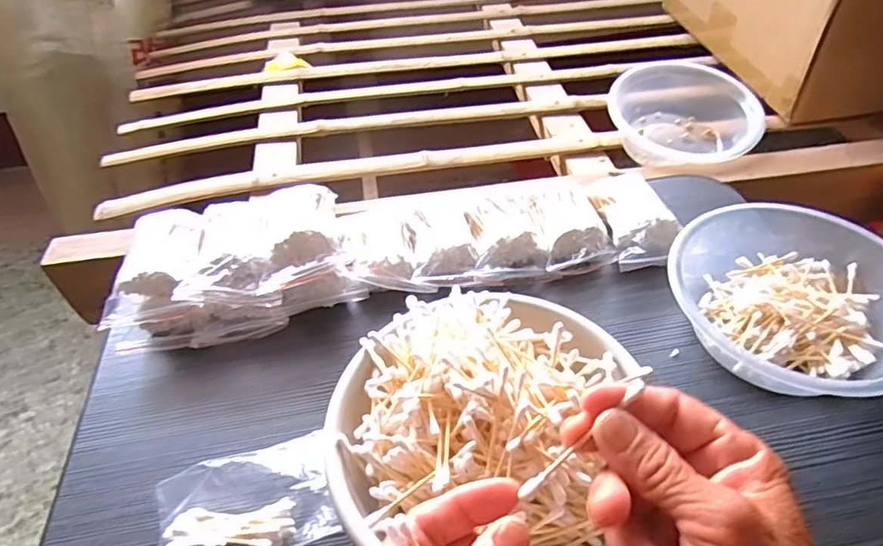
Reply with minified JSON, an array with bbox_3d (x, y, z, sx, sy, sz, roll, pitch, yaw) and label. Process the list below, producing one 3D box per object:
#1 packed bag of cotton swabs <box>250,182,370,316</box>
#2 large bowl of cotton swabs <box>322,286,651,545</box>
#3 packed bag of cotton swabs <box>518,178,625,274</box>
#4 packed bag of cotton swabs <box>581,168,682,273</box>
[{"bbox_3d":[-0.115,-0.025,0.464,0.074,0.061,0.110,-16,49,-11],"label":"packed bag of cotton swabs"},{"bbox_3d":[0.023,0.087,0.334,0.170,0.085,0.176,-2,47,2],"label":"large bowl of cotton swabs"},{"bbox_3d":[0.111,-0.040,0.500,0.067,0.035,0.096,-13,48,-9],"label":"packed bag of cotton swabs"},{"bbox_3d":[0.170,-0.041,0.495,0.056,0.041,0.116,-8,48,-4],"label":"packed bag of cotton swabs"}]

